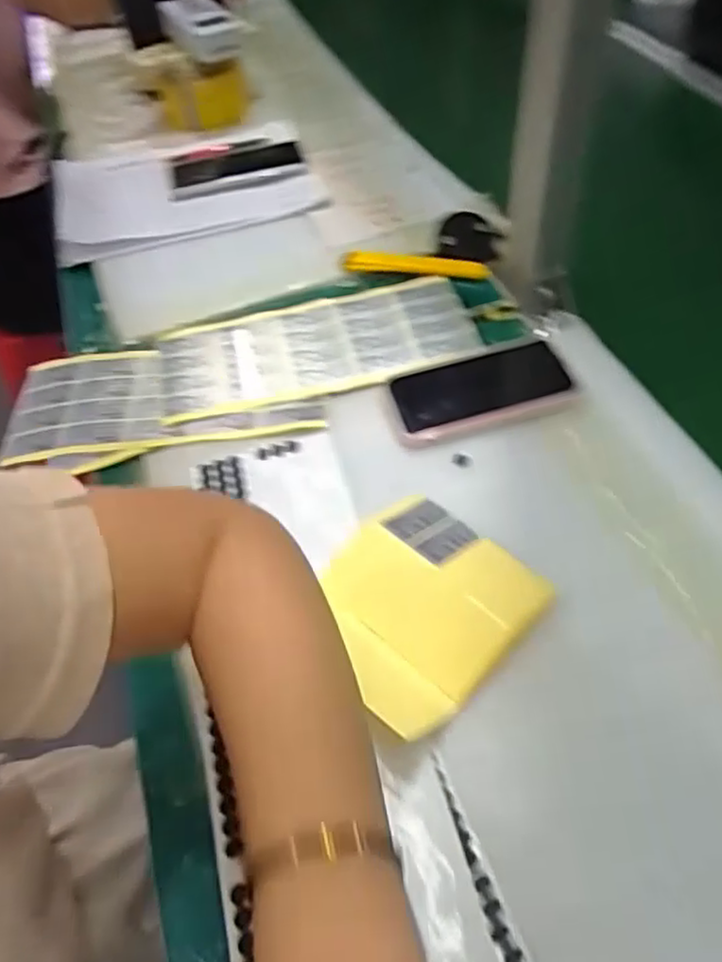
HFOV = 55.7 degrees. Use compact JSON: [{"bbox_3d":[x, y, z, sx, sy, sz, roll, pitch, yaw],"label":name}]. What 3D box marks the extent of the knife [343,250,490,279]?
[{"bbox_3d":[0.053,-0.210,0.661,0.138,0.009,0.019,5,51,8],"label":"knife"}]

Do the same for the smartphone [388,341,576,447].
[{"bbox_3d":[0.093,-0.072,0.546,0.136,0.018,0.075,-11,50,-5],"label":"smartphone"}]

